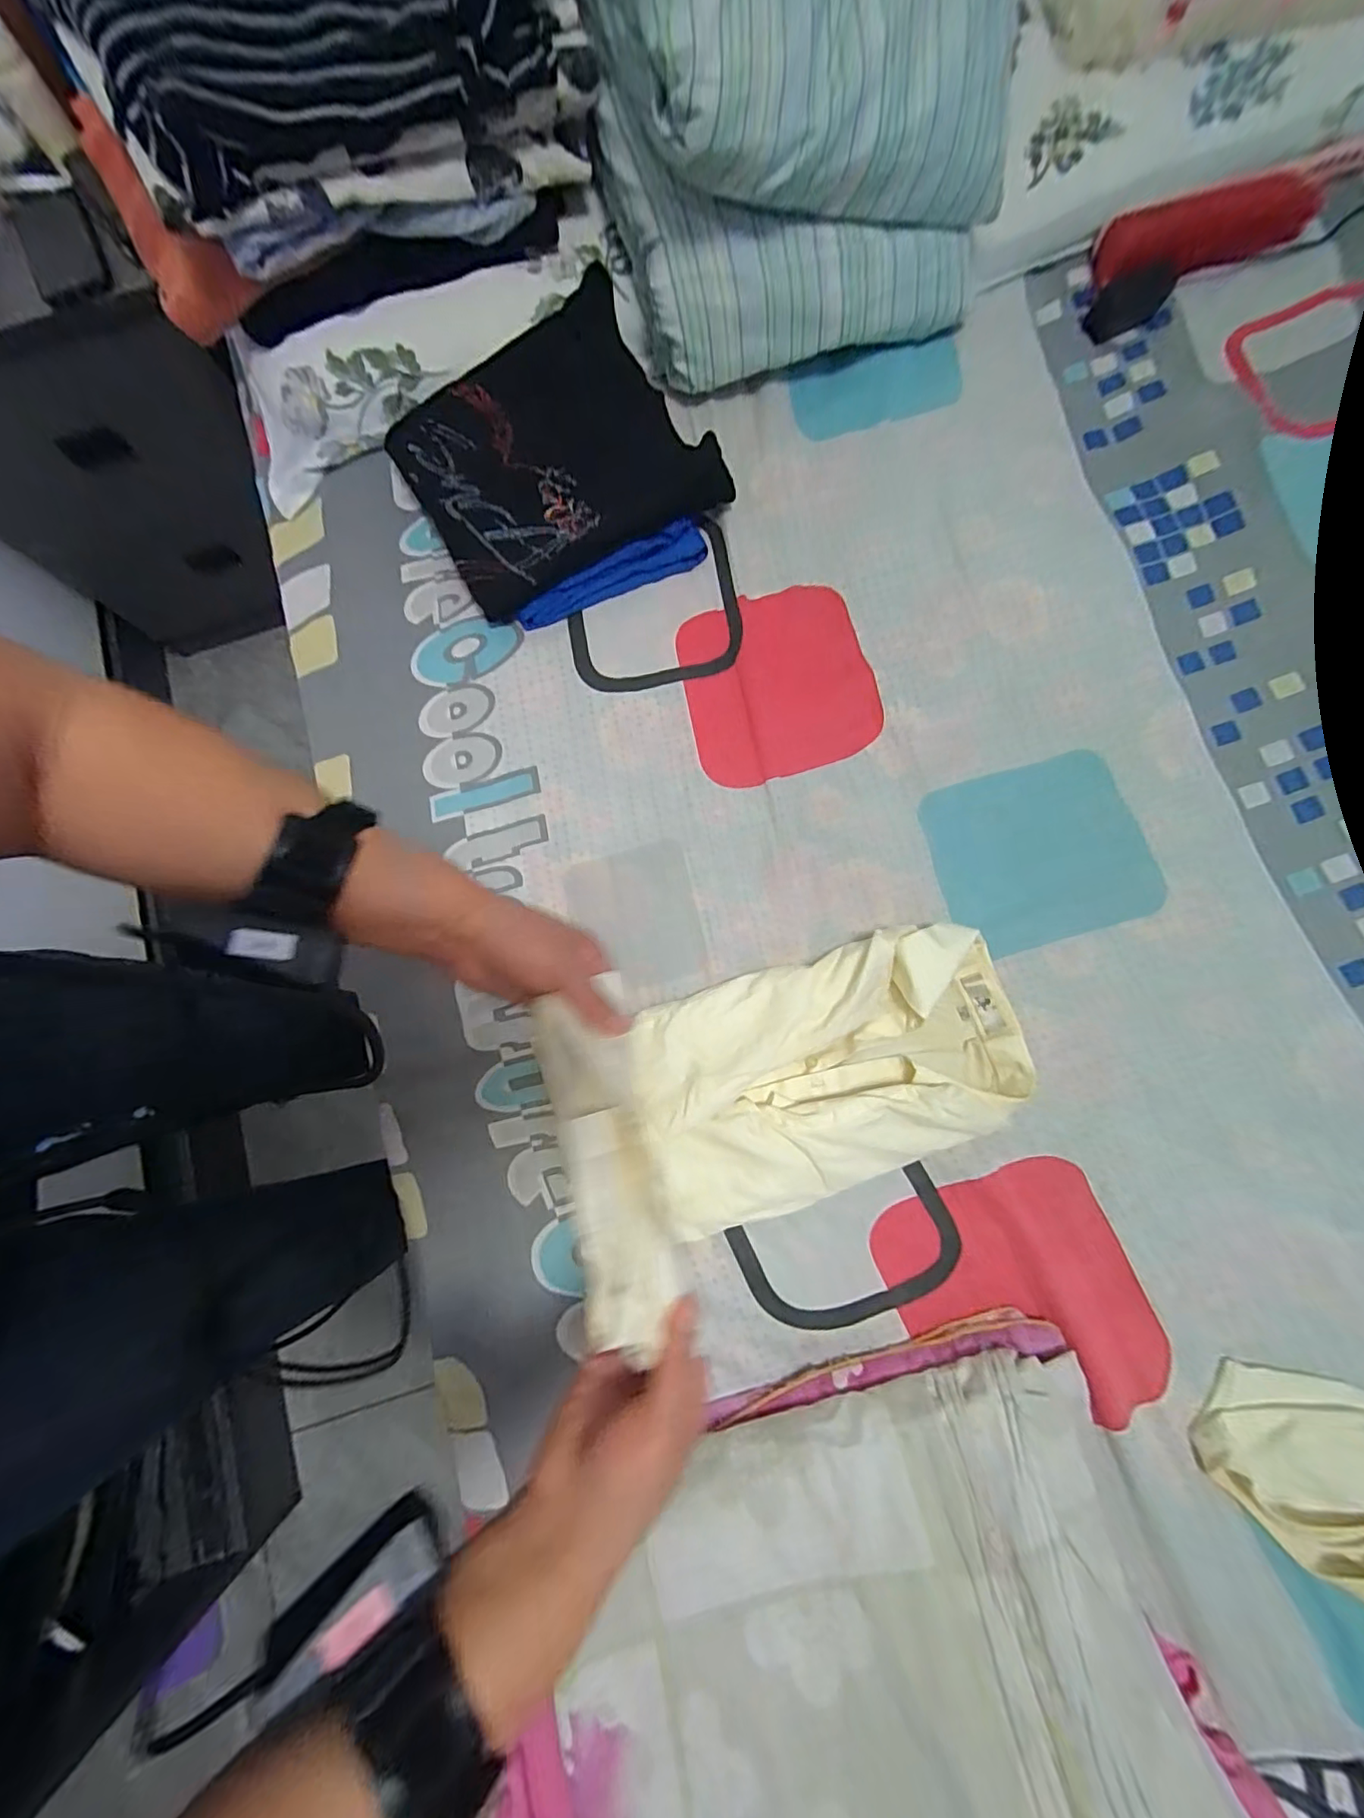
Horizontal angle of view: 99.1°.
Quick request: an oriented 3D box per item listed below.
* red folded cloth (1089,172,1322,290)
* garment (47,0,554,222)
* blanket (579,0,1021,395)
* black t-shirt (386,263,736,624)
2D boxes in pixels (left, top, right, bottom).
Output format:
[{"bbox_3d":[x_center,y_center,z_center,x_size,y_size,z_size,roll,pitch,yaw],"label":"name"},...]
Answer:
[{"bbox_3d":[0.580,-0.744,0.646,0.239,0.032,0.061,-11,79,-1],"label":"red folded cloth"},{"bbox_3d":[-0.302,-0.741,0.480,0.371,0.063,0.218,-27,79,-3],"label":"garment"},{"bbox_3d":[0.089,-0.806,0.561,0.358,0.292,0.400,-19,79,-3],"label":"blanket"},{"bbox_3d":[-0.133,-0.461,0.592,0.279,0.032,0.251,-32,88,-1],"label":"black t-shirt"}]

